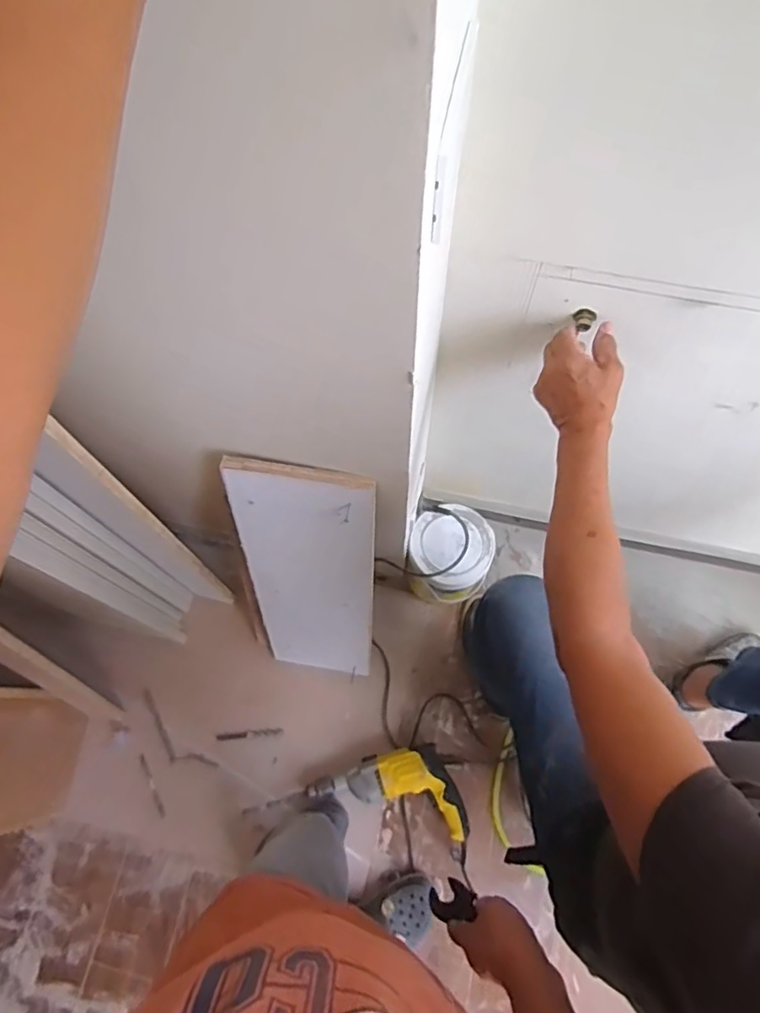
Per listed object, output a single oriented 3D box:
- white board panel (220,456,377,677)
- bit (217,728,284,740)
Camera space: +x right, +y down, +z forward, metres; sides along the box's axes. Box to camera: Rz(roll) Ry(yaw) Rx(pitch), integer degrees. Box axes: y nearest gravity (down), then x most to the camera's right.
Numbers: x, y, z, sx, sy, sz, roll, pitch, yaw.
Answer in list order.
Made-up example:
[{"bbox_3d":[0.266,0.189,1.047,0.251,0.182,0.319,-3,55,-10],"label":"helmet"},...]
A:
[{"bbox_3d":[-0.119,0.145,1.020,0.210,0.614,0.022,7,51,3],"label":"white board panel"},{"bbox_3d":[-0.282,0.494,1.270,0.141,0.006,0.016,-4,72,-2],"label":"bit"}]

